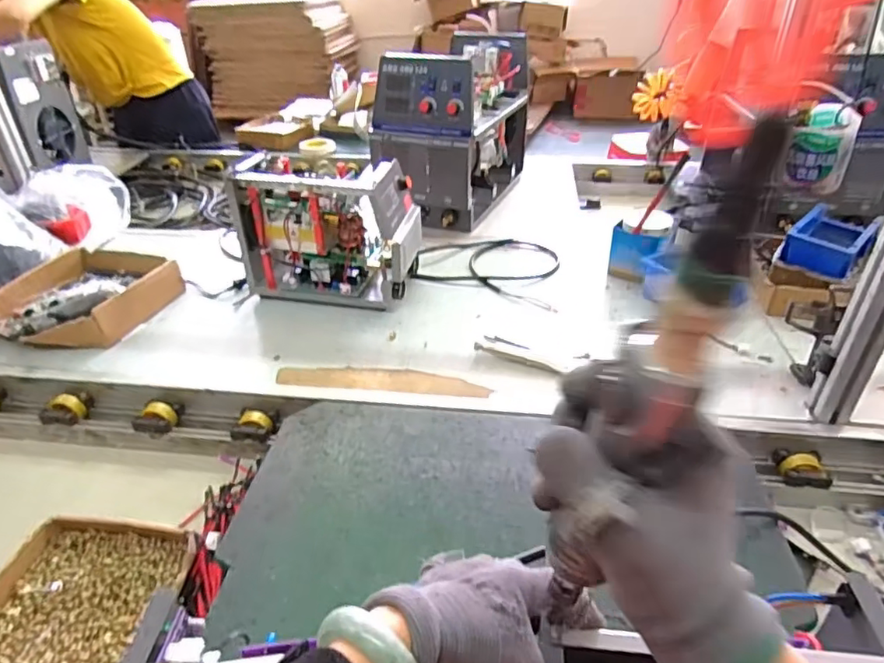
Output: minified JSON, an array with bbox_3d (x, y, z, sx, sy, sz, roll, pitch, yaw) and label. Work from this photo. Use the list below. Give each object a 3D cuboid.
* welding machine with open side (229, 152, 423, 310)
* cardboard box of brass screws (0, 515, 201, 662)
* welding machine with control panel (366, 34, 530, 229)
[{"bbox_3d":[-0.197,-0.173,1.018,0.298,0.225,0.129,6,35,10],"label":"welding machine with open side"},{"bbox_3d":[-0.394,0.305,0.614,0.205,0.051,0.211,2,34,4],"label":"cardboard box of brass screws"},{"bbox_3d":[0.041,-0.494,1.394,0.222,0.352,0.496,13,36,20],"label":"welding machine with control panel"}]

